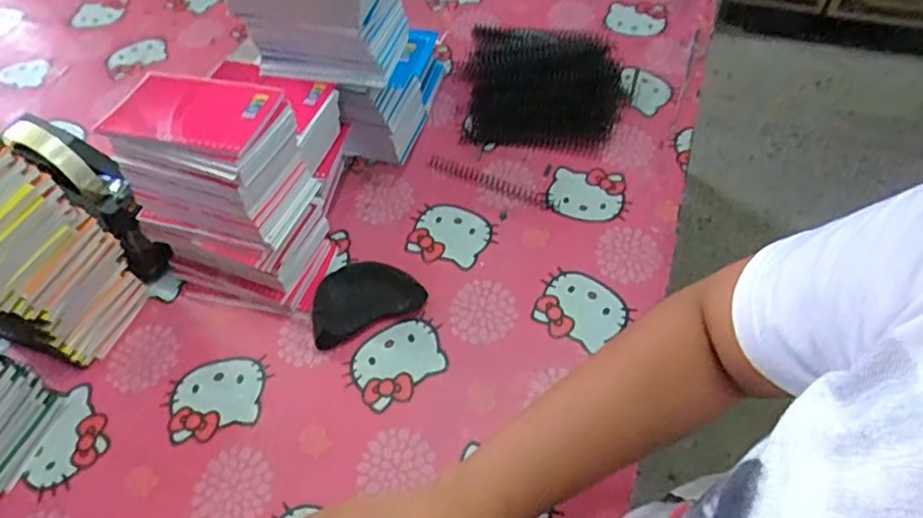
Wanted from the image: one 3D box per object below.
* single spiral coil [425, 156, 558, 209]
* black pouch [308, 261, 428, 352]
[{"bbox_3d":[0.033,-0.083,0.659,0.144,0.010,0.018,19,57,17],"label":"single spiral coil"},{"bbox_3d":[-0.092,0.035,0.573,0.105,0.026,0.066,-24,56,-13],"label":"black pouch"}]

